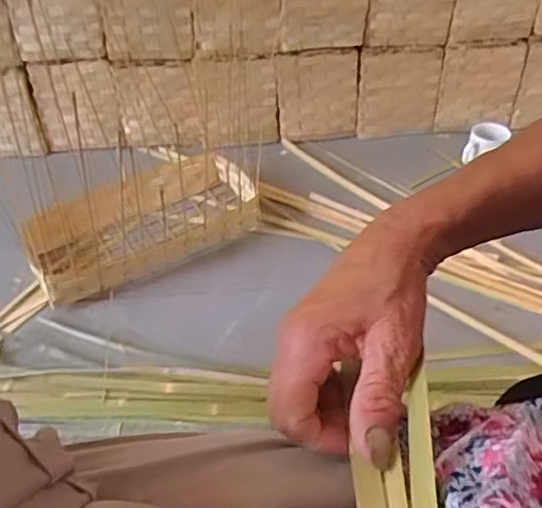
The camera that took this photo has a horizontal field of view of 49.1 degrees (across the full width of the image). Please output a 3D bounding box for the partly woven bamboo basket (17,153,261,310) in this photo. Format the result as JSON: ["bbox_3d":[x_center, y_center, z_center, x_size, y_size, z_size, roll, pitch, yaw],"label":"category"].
[{"bbox_3d":[-0.252,-0.063,1.176,0.442,0.078,0.239,-25,45,-21],"label":"partly woven bamboo basket"}]

